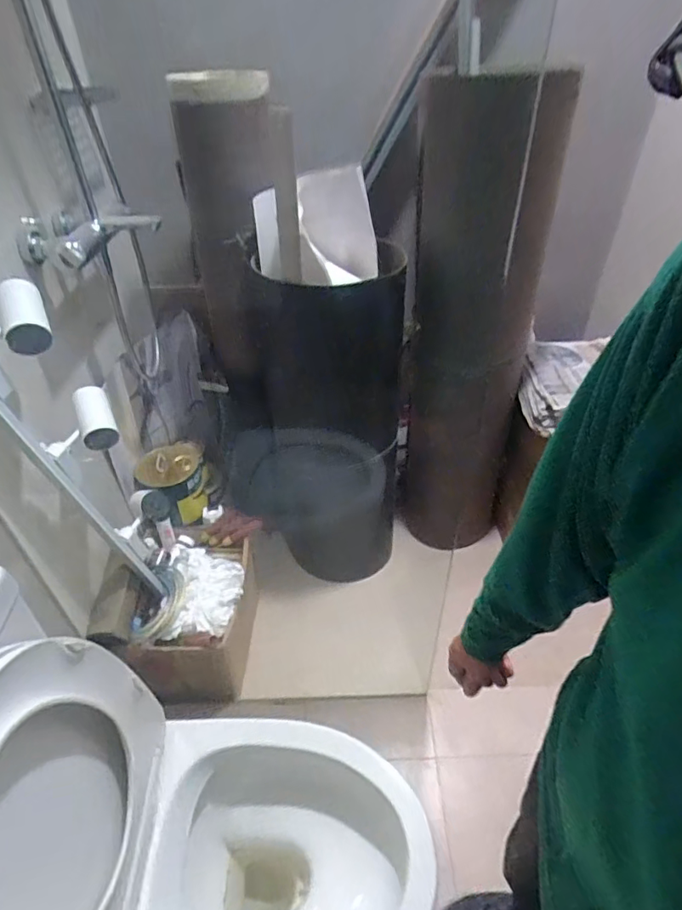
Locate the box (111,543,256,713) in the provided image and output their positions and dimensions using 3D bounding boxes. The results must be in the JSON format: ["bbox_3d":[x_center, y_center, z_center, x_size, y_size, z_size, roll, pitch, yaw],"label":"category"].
[{"bbox_3d":[-0.350,0.405,1.275,0.229,0.283,0.368,1,40,3],"label":"box"}]

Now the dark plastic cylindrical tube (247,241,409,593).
[{"bbox_3d":[-0.012,-0.023,1.346,0.342,0.840,0.291,-4,40,-2],"label":"dark plastic cylindrical tube"}]

